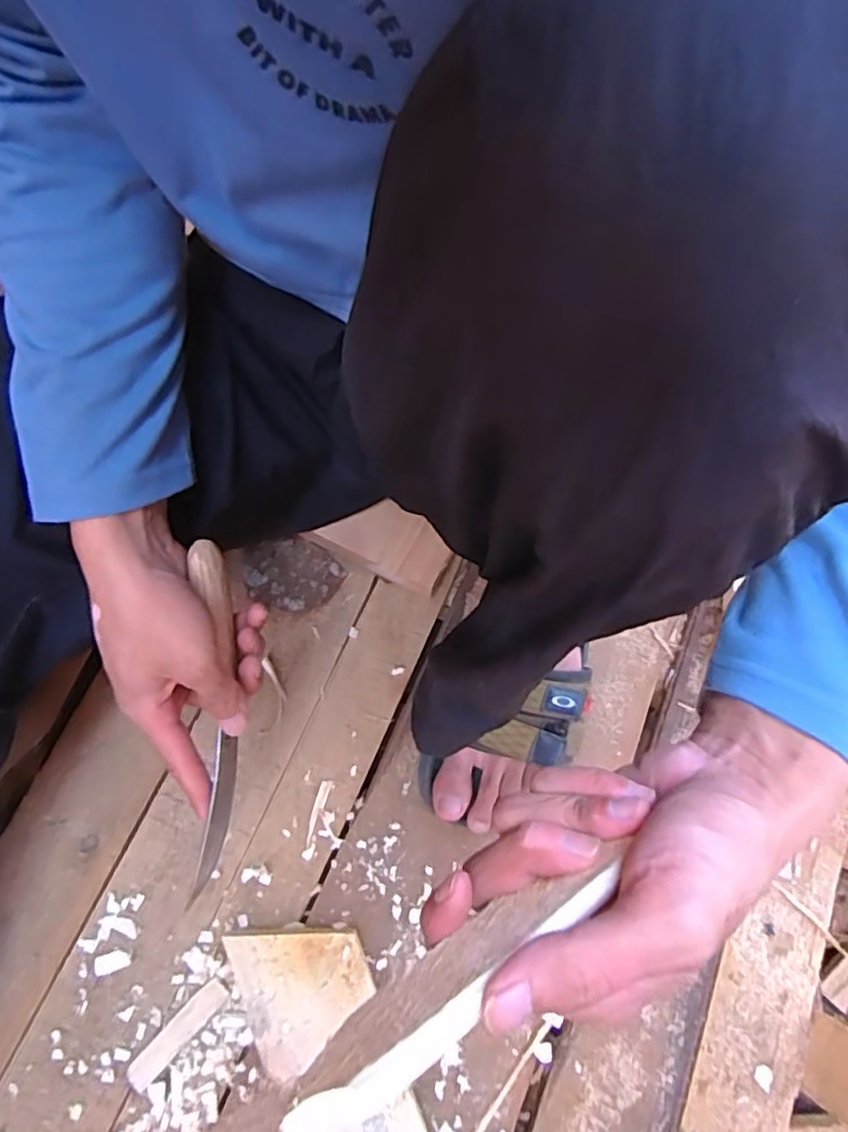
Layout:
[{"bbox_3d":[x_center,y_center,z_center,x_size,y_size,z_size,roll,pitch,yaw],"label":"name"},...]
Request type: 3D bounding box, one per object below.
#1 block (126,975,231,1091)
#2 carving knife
[{"bbox_3d":[-0.175,0.332,0.468,0.019,0.008,0.078,43,75,12],"label":"block"},{"bbox_3d":[-0.127,0.089,0.396,0.019,0.037,0.206,-1,92,-2],"label":"carving knife"}]

